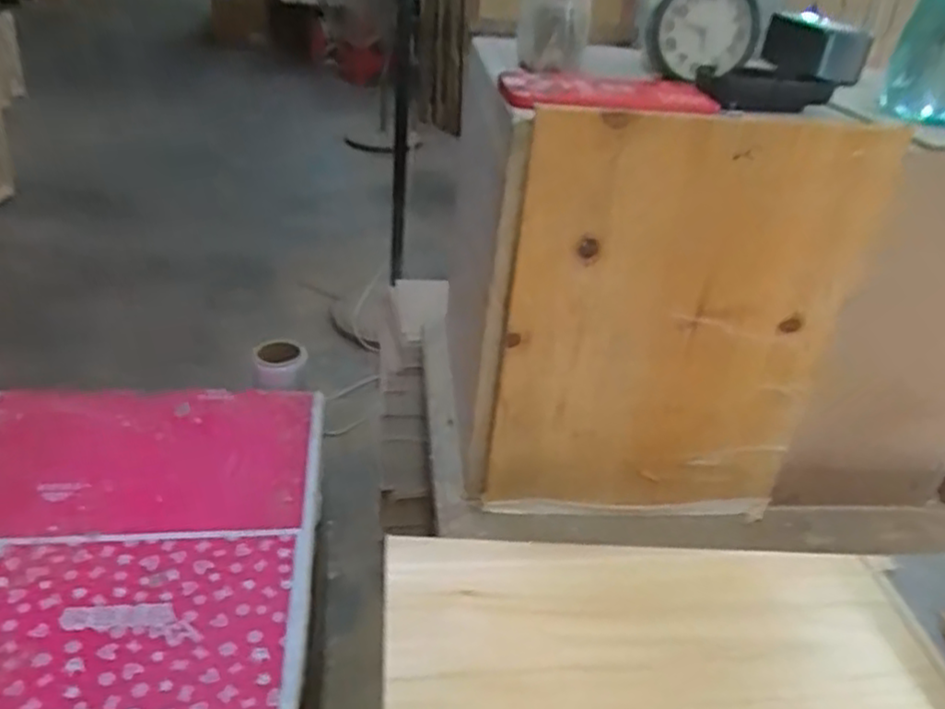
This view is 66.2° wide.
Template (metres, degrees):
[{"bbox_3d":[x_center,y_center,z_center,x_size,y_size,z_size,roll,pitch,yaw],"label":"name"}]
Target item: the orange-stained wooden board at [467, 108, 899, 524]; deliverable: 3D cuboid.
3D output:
[{"bbox_3d":[0.161,-0.012,0.617,0.289,0.372,0.016,4,31,-6],"label":"orange-stained wooden board"}]

